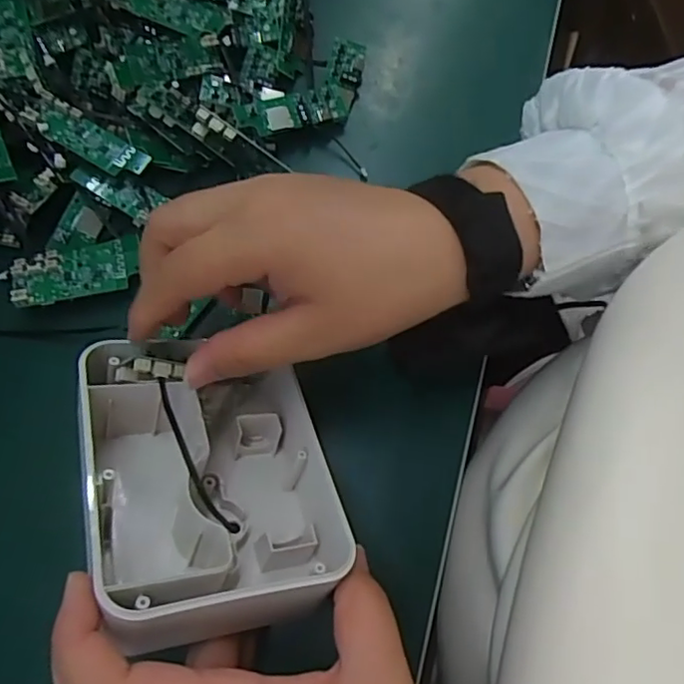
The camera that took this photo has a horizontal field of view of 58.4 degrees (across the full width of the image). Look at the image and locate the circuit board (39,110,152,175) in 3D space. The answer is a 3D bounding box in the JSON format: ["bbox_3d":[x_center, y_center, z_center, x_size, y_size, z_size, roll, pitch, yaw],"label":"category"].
[{"bbox_3d":[-0.144,-0.115,0.355,0.062,0.004,0.021,25,72,-8],"label":"circuit board"}]

